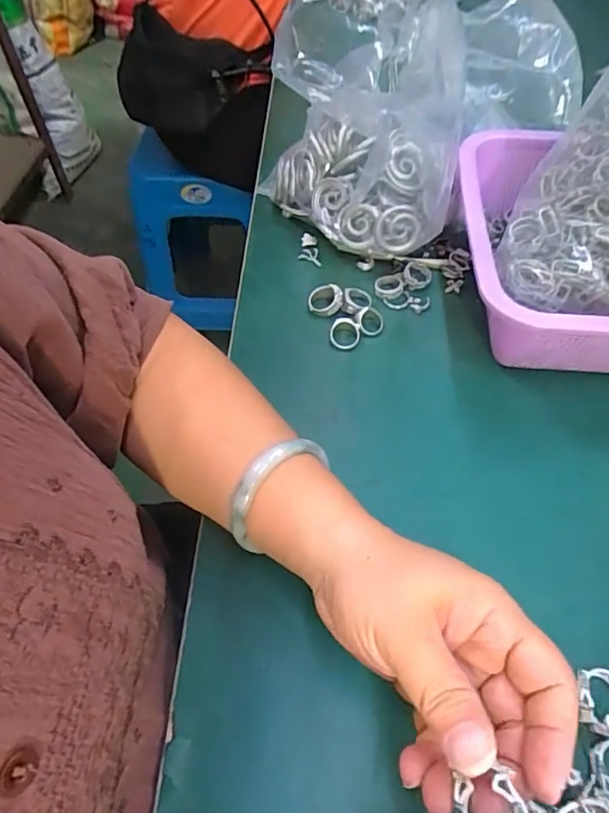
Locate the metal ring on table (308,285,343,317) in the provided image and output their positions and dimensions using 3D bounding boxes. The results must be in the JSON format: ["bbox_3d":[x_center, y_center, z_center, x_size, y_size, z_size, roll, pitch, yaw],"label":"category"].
[{"bbox_3d":[0.017,-0.087,0.424,0.027,0.012,0.024,-13,57,-8],"label":"metal ring on table"}]

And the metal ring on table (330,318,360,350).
[{"bbox_3d":[0.032,-0.057,0.409,0.025,0.005,0.025,1,83,-9],"label":"metal ring on table"}]

